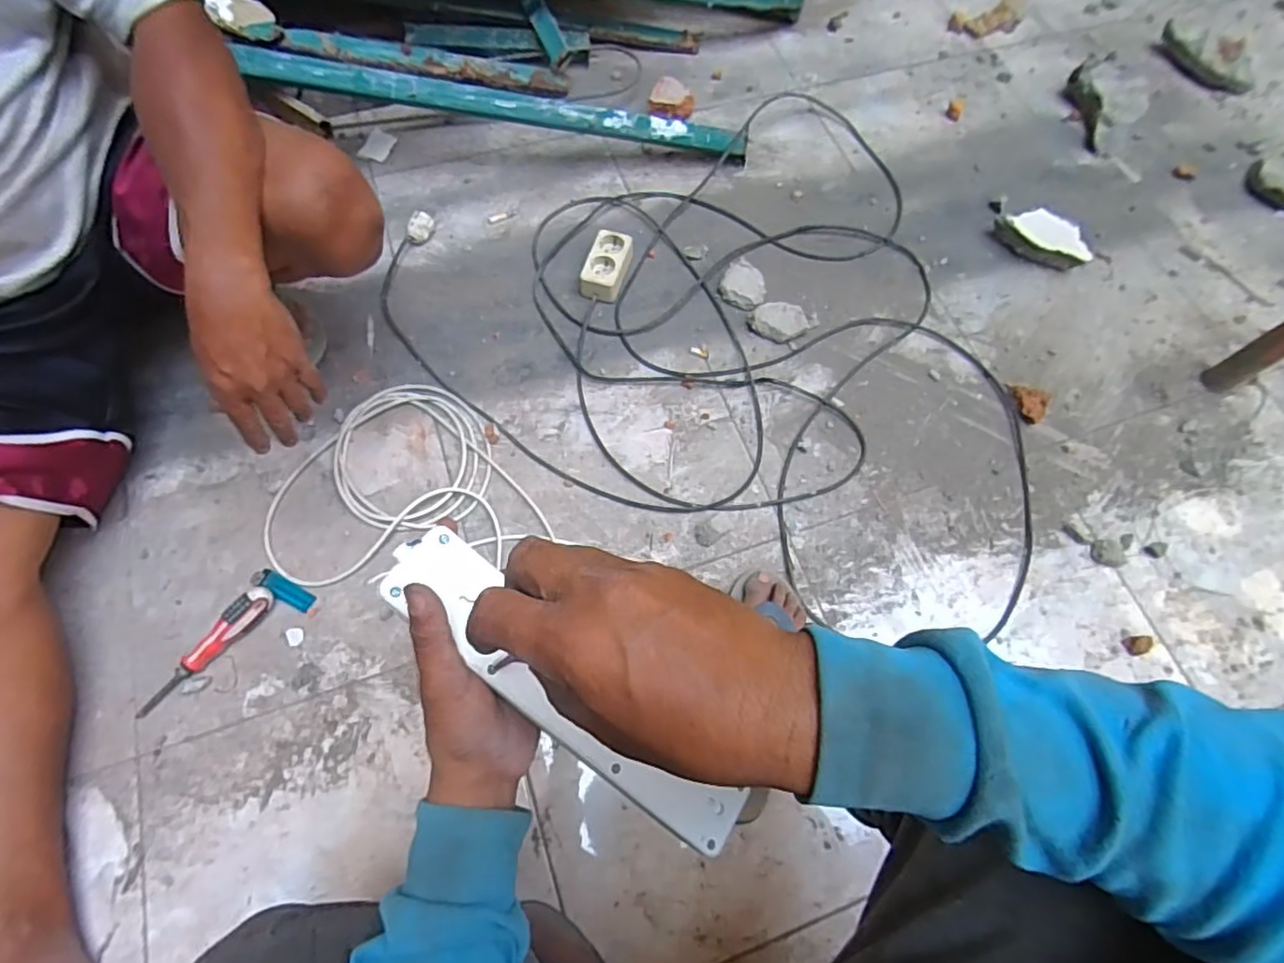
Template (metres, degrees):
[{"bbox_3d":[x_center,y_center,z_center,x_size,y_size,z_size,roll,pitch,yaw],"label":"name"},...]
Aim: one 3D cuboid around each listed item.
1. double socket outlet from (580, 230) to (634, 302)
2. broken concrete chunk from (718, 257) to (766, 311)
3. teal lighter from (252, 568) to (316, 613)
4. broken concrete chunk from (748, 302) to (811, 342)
[{"bbox_3d":[-0.053,-0.328,0.952,0.062,0.035,0.110,13,67,3],"label":"double socket outlet"},{"bbox_3d":[0.160,-0.307,0.962,0.071,0.016,0.091,27,68,8],"label":"broken concrete chunk"},{"bbox_3d":[-0.436,0.130,0.753,0.075,0.016,0.026,27,68,8],"label":"teal lighter"},{"bbox_3d":[0.203,-0.238,0.931,0.084,0.028,0.058,27,68,8],"label":"broken concrete chunk"}]

